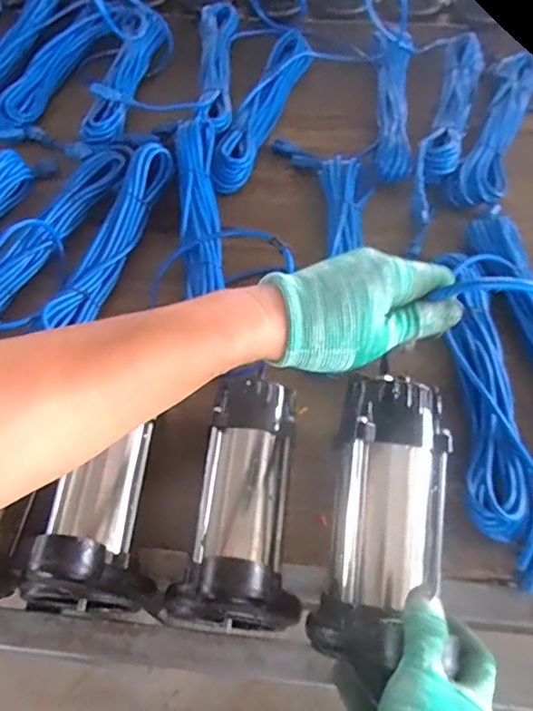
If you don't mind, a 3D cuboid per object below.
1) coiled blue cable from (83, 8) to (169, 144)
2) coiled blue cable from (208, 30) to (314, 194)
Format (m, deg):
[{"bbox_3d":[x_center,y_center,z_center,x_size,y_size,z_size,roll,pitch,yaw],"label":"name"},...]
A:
[{"bbox_3d":[-0.231,-0.463,0.933,0.062,0.035,0.312,7,59,5],"label":"coiled blue cable"},{"bbox_3d":[-0.008,-0.388,0.896,0.070,0.049,0.338,18,61,12],"label":"coiled blue cable"}]

